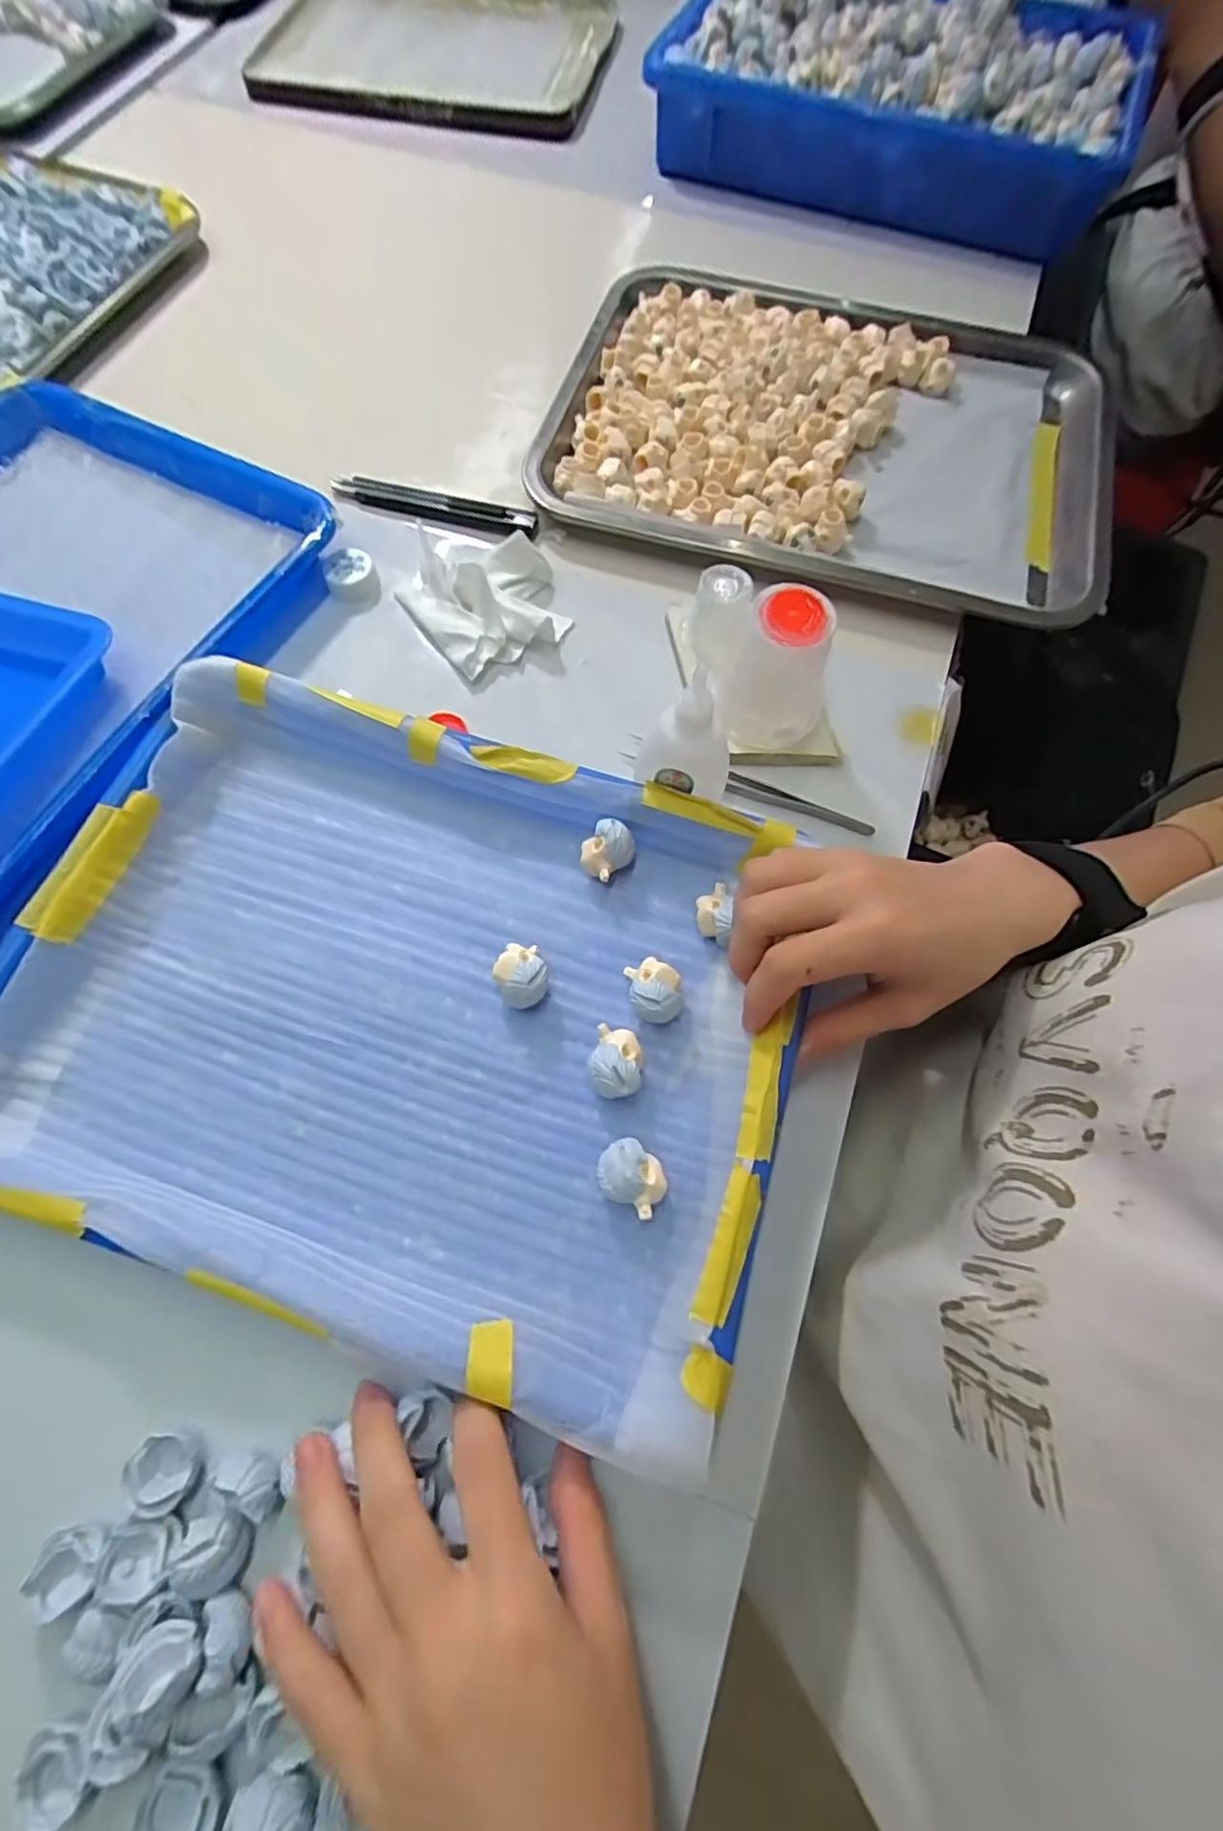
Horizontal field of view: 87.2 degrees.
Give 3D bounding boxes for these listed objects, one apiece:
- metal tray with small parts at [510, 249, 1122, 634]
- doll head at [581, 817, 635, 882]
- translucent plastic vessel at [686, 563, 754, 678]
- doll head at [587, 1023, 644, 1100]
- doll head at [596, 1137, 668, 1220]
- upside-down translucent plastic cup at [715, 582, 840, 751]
[{"bbox_3d":[0.141,-0.316,0.416,0.344,0.028,0.255,18,71,4],"label":"metal tray with small parts"},{"bbox_3d":[-0.002,-0.030,0.310,0.024,0.023,0.028,2,71,-2],"label":"doll head"},{"bbox_3d":[0.057,-0.158,0.348,0.028,0.049,0.036,12,71,2],"label":"translucent plastic vessel"},{"bbox_3d":[0.002,0.063,0.275,0.022,0.022,0.029,7,70,0],"label":"doll head"},{"bbox_3d":[0.008,0.105,0.260,0.027,0.022,0.023,35,73,9],"label":"doll head"},{"bbox_3d":[0.083,-0.118,0.318,0.048,0.070,0.042,13,71,2],"label":"upside-down translucent plastic cup"}]

